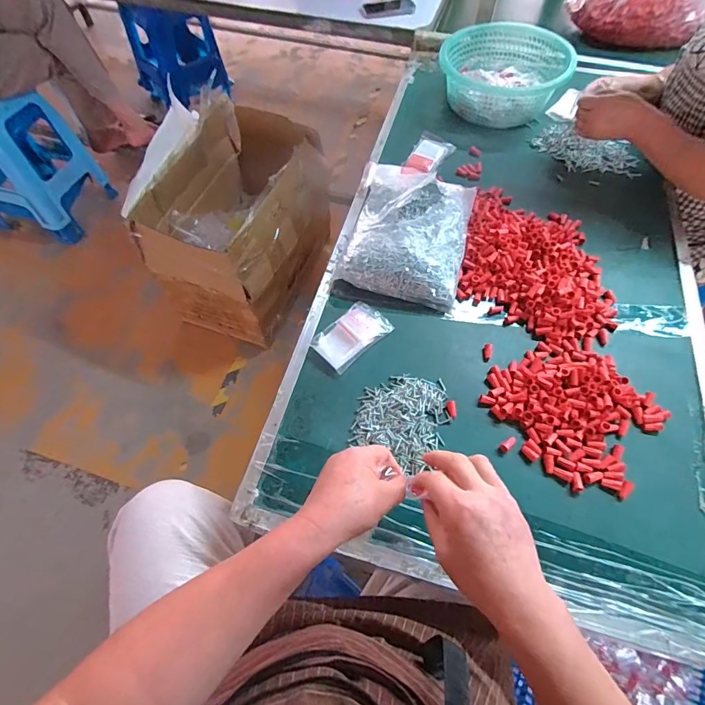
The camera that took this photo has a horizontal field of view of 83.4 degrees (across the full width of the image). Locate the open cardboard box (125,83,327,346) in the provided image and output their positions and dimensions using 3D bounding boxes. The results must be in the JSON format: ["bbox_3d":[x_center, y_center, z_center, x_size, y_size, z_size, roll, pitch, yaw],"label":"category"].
[{"bbox_3d":[-0.374,-0.480,1.391,0.443,0.465,0.688,16,62,10],"label":"open cardboard box"}]

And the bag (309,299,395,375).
[{"bbox_3d":[-0.001,-0.028,0.618,0.118,0.008,0.076,-39,67,-20],"label":"bag"}]

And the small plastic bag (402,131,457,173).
[{"bbox_3d":[0.164,-0.416,0.834,0.077,0.022,0.158,20,62,11],"label":"small plastic bag"}]

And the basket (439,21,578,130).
[{"bbox_3d":[0.342,-0.627,0.904,0.249,0.111,0.257,0,60,0],"label":"basket"}]

